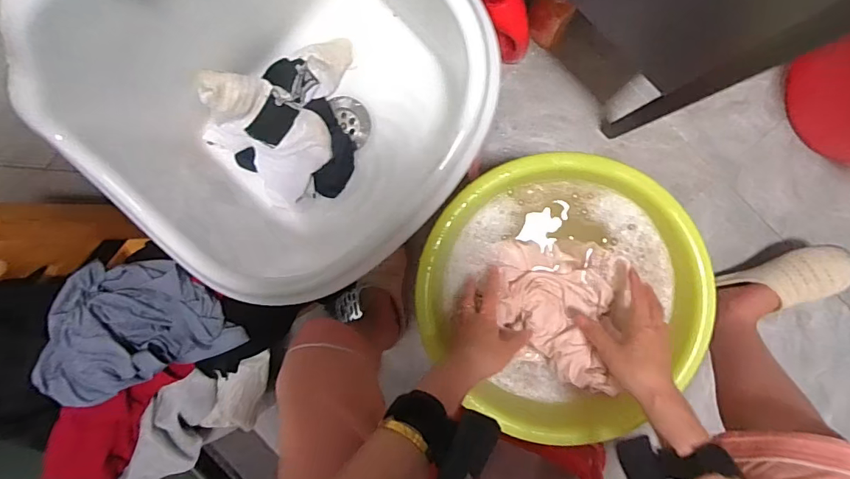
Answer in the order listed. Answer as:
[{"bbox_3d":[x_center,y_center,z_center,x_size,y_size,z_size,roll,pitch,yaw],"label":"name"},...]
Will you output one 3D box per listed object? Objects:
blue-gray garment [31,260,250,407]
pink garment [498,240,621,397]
[{"bbox_3d":[-0.394,0.111,0.600,0.219,0.101,0.159,-21,92,8],"label":"blue-gray garment"},{"bbox_3d":[0.166,0.092,0.573,0.140,0.062,0.165,2,95,6],"label":"pink garment"}]

